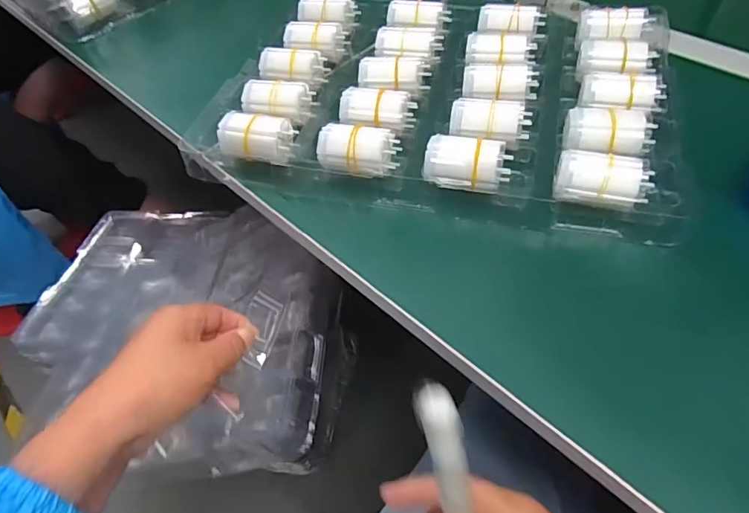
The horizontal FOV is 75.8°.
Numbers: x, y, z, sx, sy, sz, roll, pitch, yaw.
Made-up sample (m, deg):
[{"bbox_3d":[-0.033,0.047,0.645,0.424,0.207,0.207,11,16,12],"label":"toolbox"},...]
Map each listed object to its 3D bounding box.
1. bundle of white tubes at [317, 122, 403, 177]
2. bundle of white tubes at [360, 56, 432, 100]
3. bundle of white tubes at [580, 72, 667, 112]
[{"bbox_3d":[-0.014,-0.088,0.390,0.065,0.027,0.033,6,54,10],"label":"bundle of white tubes"},{"bbox_3d":[0.019,-0.169,0.449,0.066,0.029,0.033,0,53,5],"label":"bundle of white tubes"},{"bbox_3d":[0.208,-0.138,0.400,0.066,0.022,0.027,4,53,8],"label":"bundle of white tubes"}]

